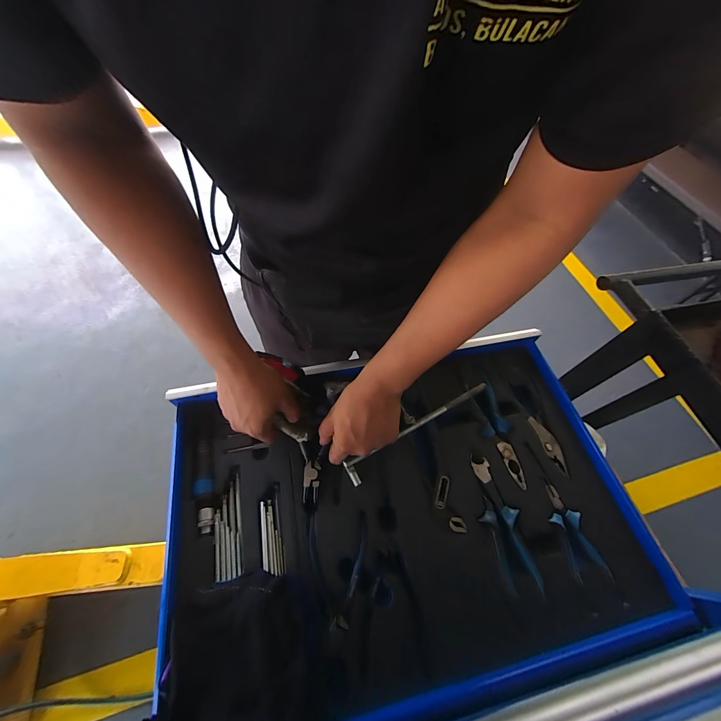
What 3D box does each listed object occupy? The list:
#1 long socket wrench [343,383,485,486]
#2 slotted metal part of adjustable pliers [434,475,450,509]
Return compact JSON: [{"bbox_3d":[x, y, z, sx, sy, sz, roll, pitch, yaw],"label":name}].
[{"bbox_3d":[0.091,0.098,0.460,0.255,0.013,0.032,-29,64,-17],"label":"long socket wrench"},{"bbox_3d":[0.114,0.182,0.429,0.015,0.004,0.044,20,61,10],"label":"slotted metal part of adjustable pliers"}]

